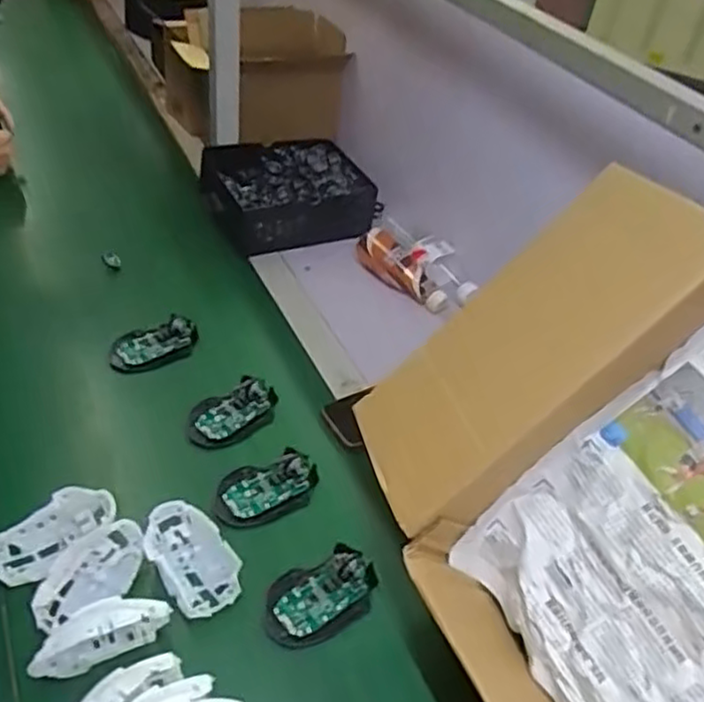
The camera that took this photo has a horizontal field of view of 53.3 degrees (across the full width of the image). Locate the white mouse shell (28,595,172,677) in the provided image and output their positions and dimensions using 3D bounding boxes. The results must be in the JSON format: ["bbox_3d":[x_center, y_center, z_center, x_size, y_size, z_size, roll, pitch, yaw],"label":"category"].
[{"bbox_3d":[-0.214,0.242,0.598,0.111,0.060,0.027,-20,48,-27],"label":"white mouse shell"}]

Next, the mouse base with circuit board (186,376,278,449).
[{"bbox_3d":[-0.141,0.074,0.836,0.110,0.025,0.072,-23,50,-29],"label":"mouse base with circuit board"}]

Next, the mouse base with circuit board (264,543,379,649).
[{"bbox_3d":[-0.029,0.235,0.670,0.113,0.021,0.069,-18,47,-25],"label":"mouse base with circuit board"}]

